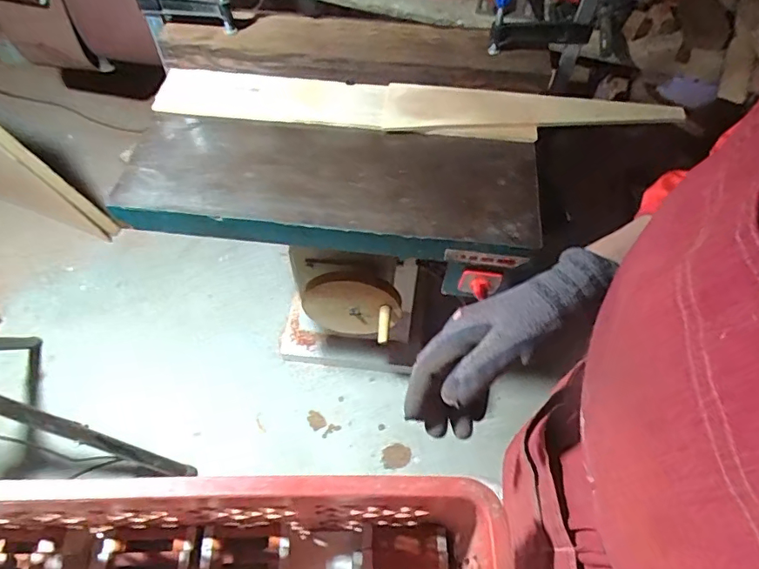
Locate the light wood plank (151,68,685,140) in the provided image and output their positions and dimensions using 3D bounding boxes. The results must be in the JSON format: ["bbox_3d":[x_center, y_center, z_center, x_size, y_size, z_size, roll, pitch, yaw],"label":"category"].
[{"bbox_3d":[0.053,-0.301,0.854,0.843,0.018,0.105,4,57,2],"label":"light wood plank"}]

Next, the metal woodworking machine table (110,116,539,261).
[{"bbox_3d":[-0.072,-0.158,0.797,0.622,0.050,0.221,5,57,2],"label":"metal woodworking machine table"}]

